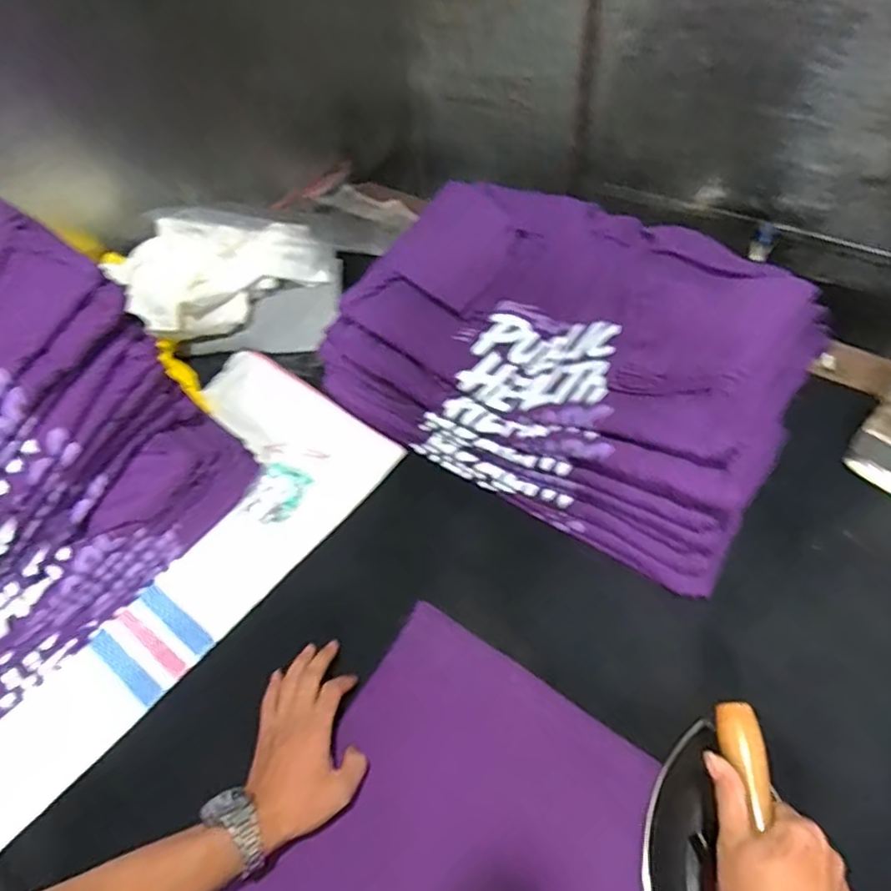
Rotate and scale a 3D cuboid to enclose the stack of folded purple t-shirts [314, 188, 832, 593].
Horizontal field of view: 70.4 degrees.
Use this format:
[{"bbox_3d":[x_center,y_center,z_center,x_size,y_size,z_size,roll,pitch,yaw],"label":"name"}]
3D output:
[{"bbox_3d":[0.159,-0.125,0.817,0.533,0.197,0.387,25,59,23],"label":"stack of folded purple t-shirts"}]

